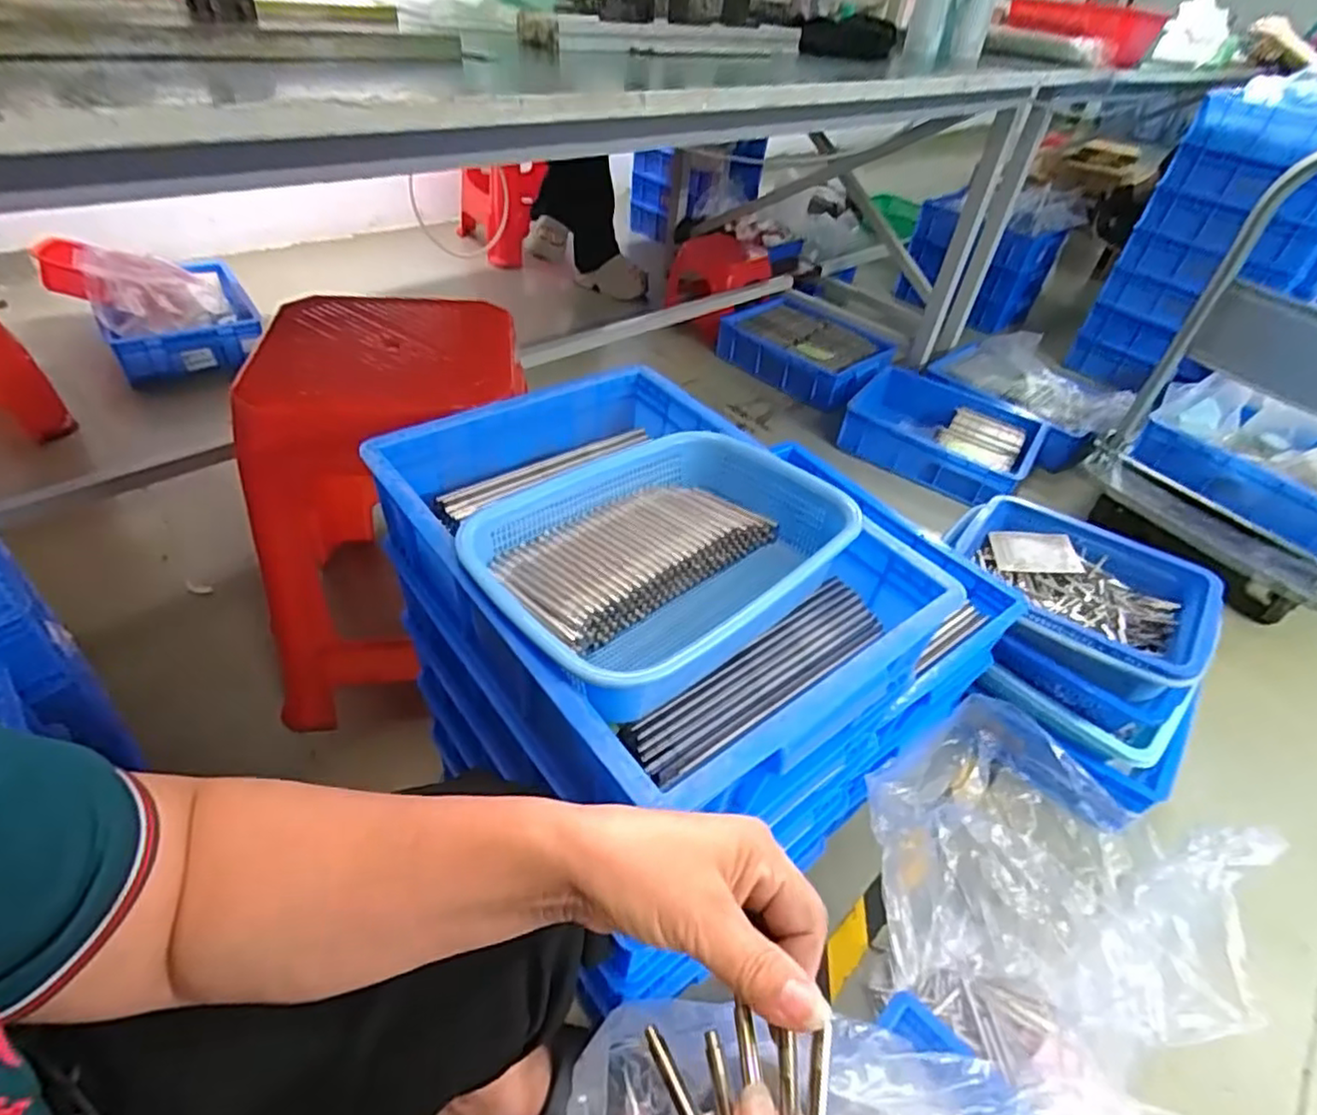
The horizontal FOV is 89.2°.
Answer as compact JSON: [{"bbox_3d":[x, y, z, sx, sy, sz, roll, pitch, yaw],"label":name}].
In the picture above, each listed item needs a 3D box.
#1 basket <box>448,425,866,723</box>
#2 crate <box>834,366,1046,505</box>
[{"bbox_3d":[0.004,0.006,0.531,0.206,0.101,0.281,36,49,27],"label":"basket"},{"bbox_3d":[0.675,-0.294,1.593,0.415,0.100,0.342,32,48,24],"label":"crate"}]

